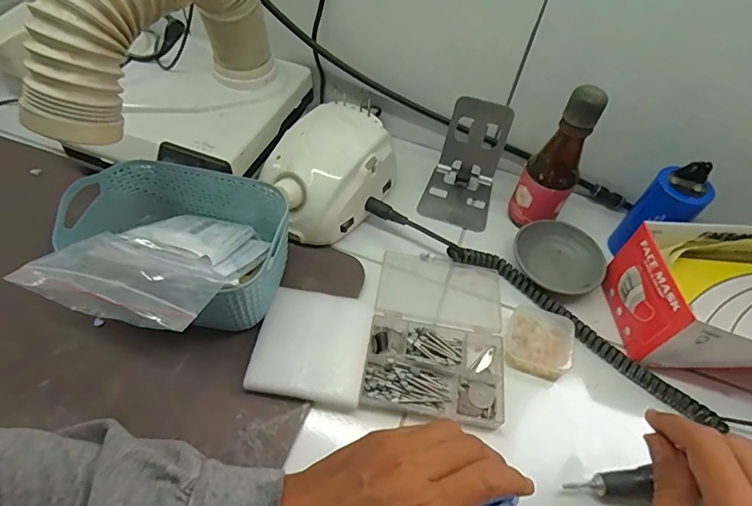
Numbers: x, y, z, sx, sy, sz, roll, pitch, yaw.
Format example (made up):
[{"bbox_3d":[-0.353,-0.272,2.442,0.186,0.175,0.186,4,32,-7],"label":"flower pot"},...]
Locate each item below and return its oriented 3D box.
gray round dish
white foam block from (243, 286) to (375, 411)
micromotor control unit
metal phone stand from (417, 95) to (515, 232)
[{"bbox_3d":[0.184,0.004,0.457,0.083,0.018,0.087,3,53,-4],"label":"gray round dish"},{"bbox_3d":[-0.053,0.078,0.387,0.092,0.019,0.092,9,52,1],"label":"white foam block"},{"bbox_3d":[-0.051,-0.081,0.472,0.100,0.080,0.137,33,56,18],"label":"micromotor control unit"},{"bbox_3d":[0.097,-0.096,0.479,0.075,0.108,0.078,16,53,6],"label":"metal phone stand"}]

